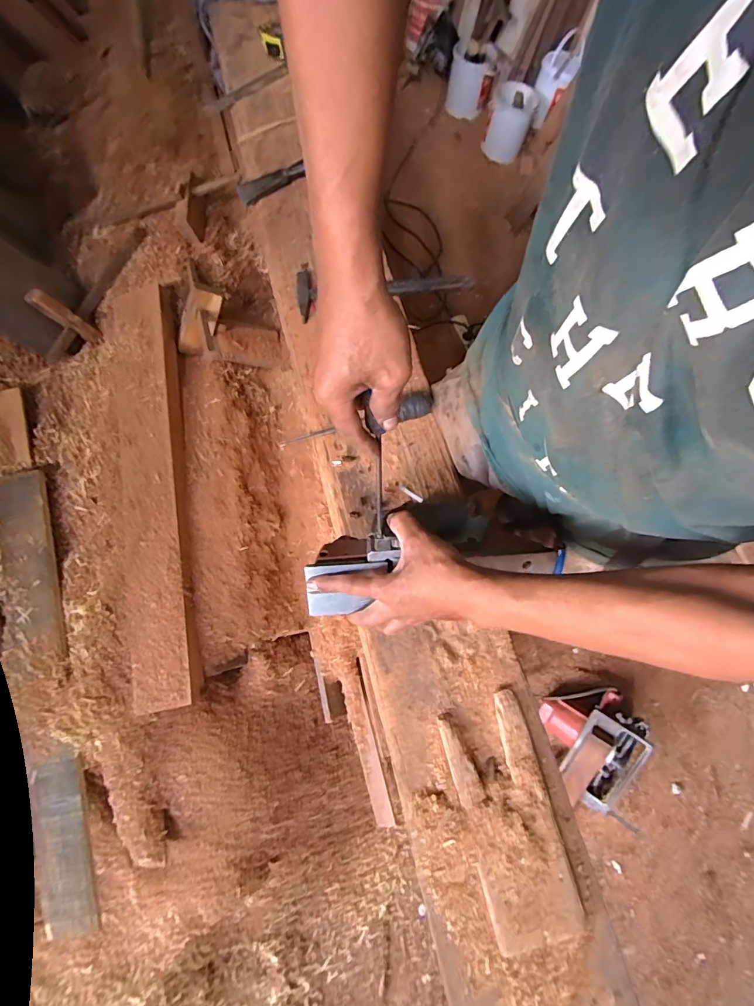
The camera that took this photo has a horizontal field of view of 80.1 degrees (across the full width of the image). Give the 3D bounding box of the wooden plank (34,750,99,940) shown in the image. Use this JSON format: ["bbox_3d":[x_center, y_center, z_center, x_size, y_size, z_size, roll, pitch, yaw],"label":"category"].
[{"bbox_3d":[-0.517,0.562,0.738,0.083,0.025,0.276,-8,86,-5],"label":"wooden plank"}]

